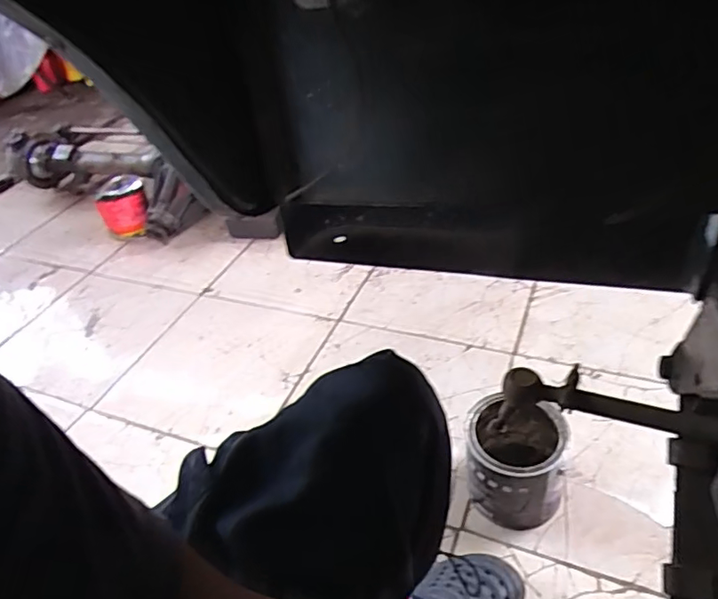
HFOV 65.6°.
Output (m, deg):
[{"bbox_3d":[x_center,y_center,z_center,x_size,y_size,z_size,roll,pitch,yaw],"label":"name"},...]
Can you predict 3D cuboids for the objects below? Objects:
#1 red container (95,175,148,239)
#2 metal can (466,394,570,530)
[{"bbox_3d":[-0.704,-0.277,1.674,0.145,0.142,0.128,-24,42,-19],"label":"red container"},{"bbox_3d":[0.247,0.257,0.892,0.145,0.160,0.159,0,40,10],"label":"metal can"}]

